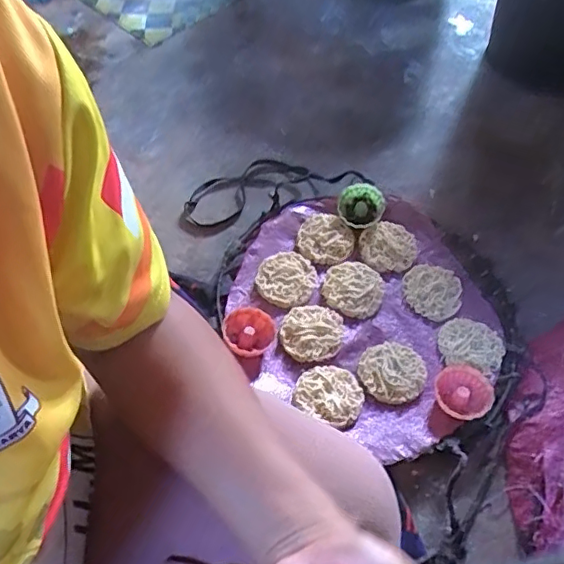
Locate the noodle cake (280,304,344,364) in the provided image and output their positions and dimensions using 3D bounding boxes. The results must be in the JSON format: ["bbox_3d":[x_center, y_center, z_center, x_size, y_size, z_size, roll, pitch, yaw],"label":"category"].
[{"bbox_3d":[0.037,0.059,0.672,0.072,0.011,0.078,39,62,19],"label":"noodle cake"}]

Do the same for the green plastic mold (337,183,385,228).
[{"bbox_3d":[0.108,-0.104,0.775,0.063,0.029,0.059,24,58,10],"label":"green plastic mold"}]

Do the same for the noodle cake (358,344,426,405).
[{"bbox_3d":[0.127,0.103,0.647,0.075,0.008,0.070,2,57,-3],"label":"noodle cake"}]

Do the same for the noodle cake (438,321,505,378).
[{"bbox_3d":[0.226,0.075,0.671,0.075,0.012,0.068,21,58,8],"label":"noodle cake"}]

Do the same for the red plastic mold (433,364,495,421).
[{"bbox_3d":[0.202,0.122,0.630,0.062,0.017,0.058,2,57,-3],"label":"red plastic mold"}]

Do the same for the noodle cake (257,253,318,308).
[{"bbox_3d":[0.007,-0.004,0.719,0.073,0.010,0.080,33,60,15],"label":"noodle cake"}]

